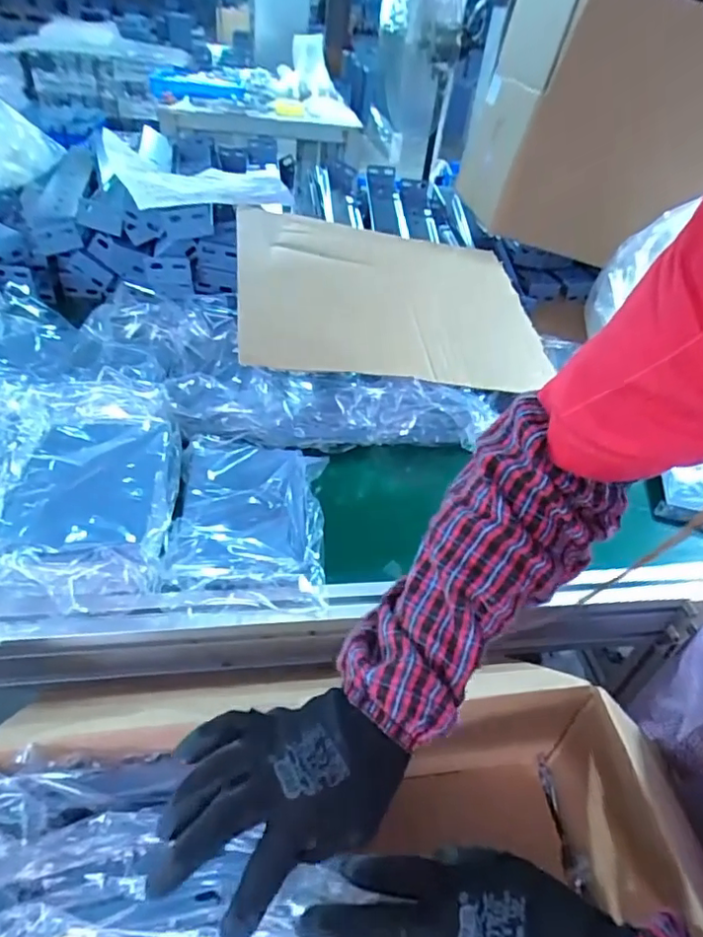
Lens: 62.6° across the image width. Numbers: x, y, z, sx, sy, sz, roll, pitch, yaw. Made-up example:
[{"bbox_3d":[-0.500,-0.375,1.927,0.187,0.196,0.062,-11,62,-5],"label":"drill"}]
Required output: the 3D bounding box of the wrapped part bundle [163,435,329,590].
[{"bbox_3d":[-0.101,0.031,0.594,0.149,0.044,0.225,1,40,-8],"label":"wrapped part bundle"}]

